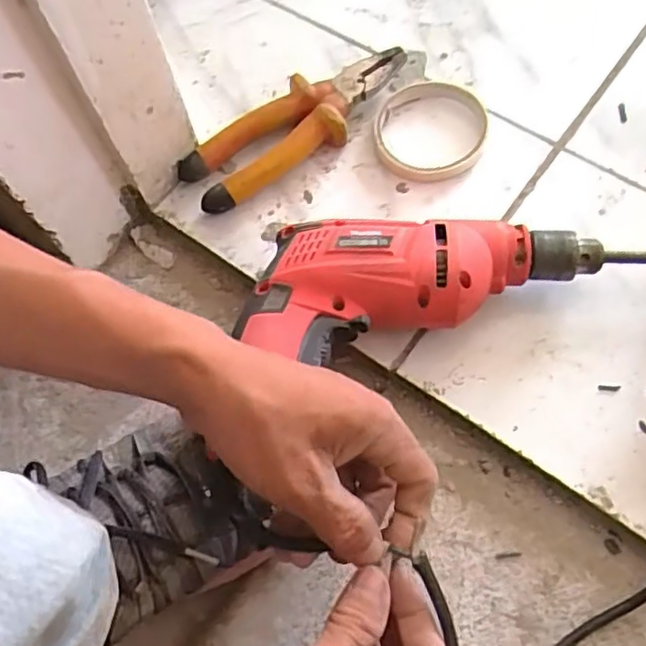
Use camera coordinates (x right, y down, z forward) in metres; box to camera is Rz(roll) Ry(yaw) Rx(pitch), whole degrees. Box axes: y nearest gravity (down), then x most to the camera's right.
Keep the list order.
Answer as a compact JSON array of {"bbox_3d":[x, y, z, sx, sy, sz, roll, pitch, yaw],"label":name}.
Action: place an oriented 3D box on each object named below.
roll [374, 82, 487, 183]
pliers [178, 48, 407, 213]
[{"bbox_3d":[0.082,-0.147,0.518,0.082,0.015,0.083,-2,66,4],"label":"roll"},{"bbox_3d":[-0.017,-0.153,0.521,0.192,0.029,0.055,-33,68,-10],"label":"pliers"}]

